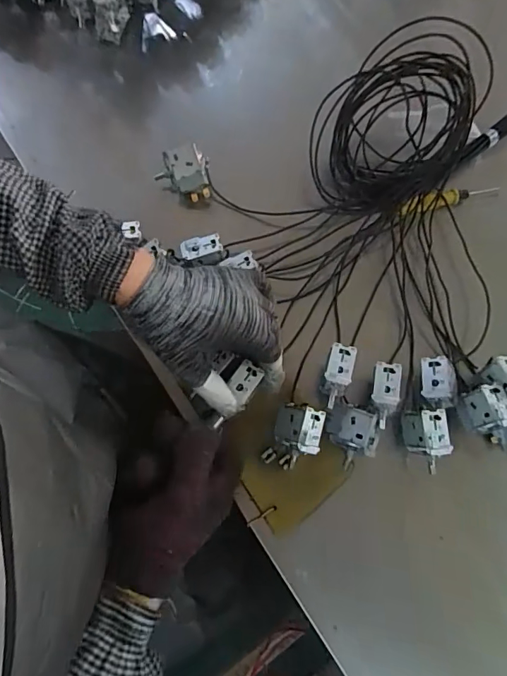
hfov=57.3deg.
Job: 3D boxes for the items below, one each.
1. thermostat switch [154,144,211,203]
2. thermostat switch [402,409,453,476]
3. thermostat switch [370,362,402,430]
[{"bbox_3d":[-0.075,-0.173,0.500,0.053,0.050,0.039,-6,78,-1],"label":"thermostat switch"},{"bbox_3d":[0.155,0.093,0.418,0.031,0.036,0.053,-4,78,0],"label":"thermostat switch"},{"bbox_3d":[0.117,0.050,0.417,0.023,0.020,0.056,15,79,3],"label":"thermostat switch"}]

